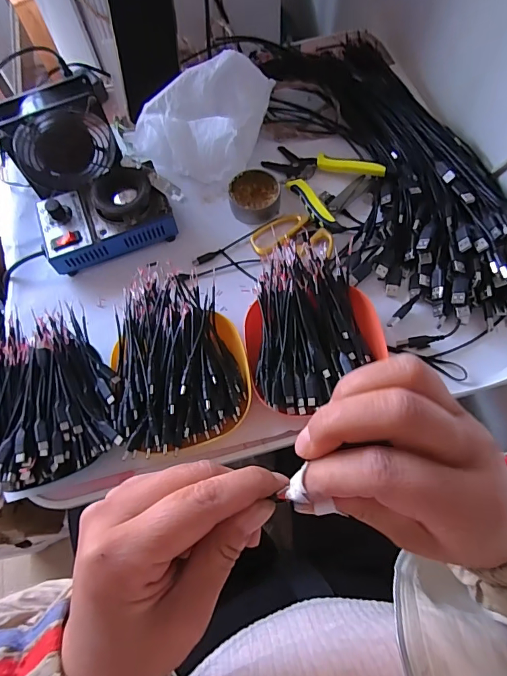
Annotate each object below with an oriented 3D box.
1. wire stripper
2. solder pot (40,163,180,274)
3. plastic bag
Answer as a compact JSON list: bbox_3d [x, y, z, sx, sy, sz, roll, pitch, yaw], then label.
[{"bbox_3d":[0.074,-0.202,0.523,0.142,0.013,0.107,36,74,16],"label":"wire stripper"},{"bbox_3d":[-0.178,-0.147,0.499,0.152,0.053,0.097,-25,69,-7],"label":"solder pot"},{"bbox_3d":[-0.070,-0.281,0.530,0.145,0.088,0.129,26,71,13],"label":"plastic bag"}]

